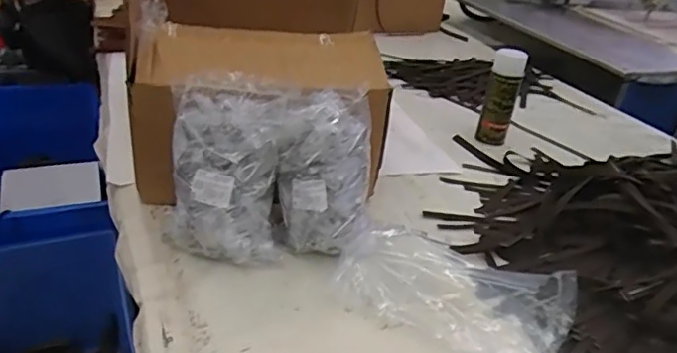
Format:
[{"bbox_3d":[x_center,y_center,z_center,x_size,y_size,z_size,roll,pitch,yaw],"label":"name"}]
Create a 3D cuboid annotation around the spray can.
[{"bbox_3d":[0.354,-0.164,1.209,0.066,0.224,0.058,18,31,19],"label":"spray can"}]

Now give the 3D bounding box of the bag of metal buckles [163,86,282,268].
[{"bbox_3d":[-0.153,0.005,0.732,0.141,0.208,0.114,-1,30,-17],"label":"bag of metal buckles"}]

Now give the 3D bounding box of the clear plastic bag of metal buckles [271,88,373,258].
[{"bbox_3d":[-0.019,-0.001,0.776,0.139,0.208,0.128,6,28,-4],"label":"clear plastic bag of metal buckles"}]

